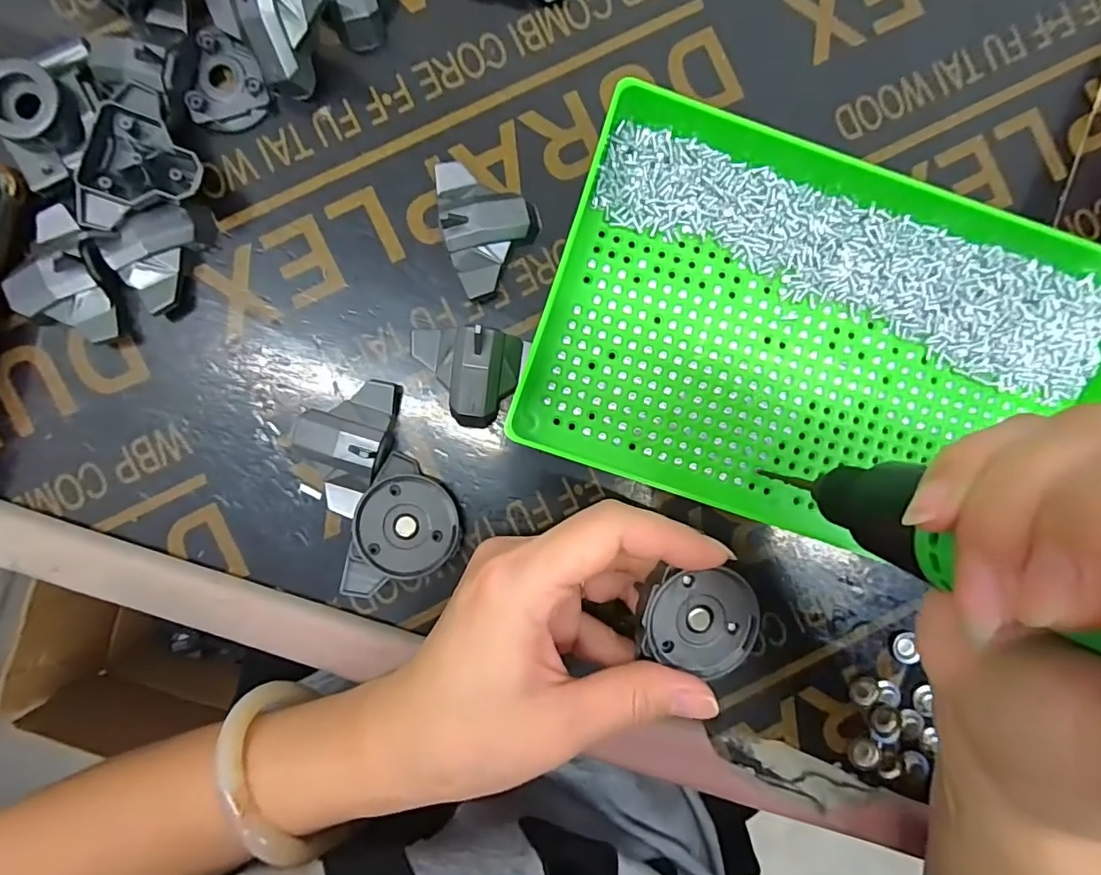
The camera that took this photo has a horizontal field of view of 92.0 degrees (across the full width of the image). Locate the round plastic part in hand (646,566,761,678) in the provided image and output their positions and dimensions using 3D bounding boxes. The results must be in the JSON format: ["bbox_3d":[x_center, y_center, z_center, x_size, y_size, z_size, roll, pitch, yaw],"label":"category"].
[{"bbox_3d":[0.057,0.068,0.198,0.042,0.006,0.038,23,90,-3],"label":"round plastic part in hand"}]

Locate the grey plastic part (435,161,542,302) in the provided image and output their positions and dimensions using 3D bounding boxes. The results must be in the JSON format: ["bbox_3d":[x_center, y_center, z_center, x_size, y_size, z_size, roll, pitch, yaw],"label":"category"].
[{"bbox_3d":[-0.026,-0.095,0.232,0.042,0.021,0.058,-17,92,-2],"label":"grey plastic part"}]

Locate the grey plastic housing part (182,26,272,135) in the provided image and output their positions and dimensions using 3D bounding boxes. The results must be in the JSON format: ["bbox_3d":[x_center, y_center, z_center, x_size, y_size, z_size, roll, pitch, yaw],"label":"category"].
[{"bbox_3d":[-0.139,-0.155,0.232,0.030,0.009,0.039,9,90,-3],"label":"grey plastic housing part"}]

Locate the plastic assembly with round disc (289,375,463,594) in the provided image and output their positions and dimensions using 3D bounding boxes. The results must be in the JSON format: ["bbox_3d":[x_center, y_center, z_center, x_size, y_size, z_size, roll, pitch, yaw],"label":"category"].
[{"bbox_3d":[-0.074,0.021,0.226,0.049,0.030,0.082,-26,92,-2],"label":"plastic assembly with round disc"}]

